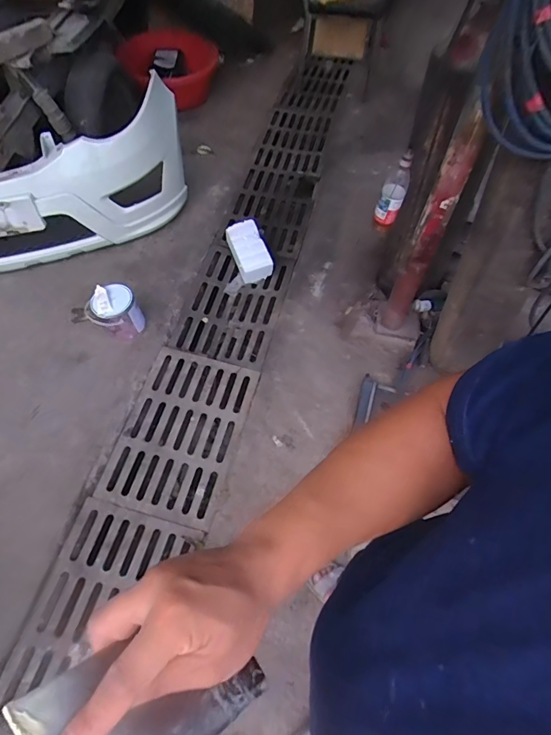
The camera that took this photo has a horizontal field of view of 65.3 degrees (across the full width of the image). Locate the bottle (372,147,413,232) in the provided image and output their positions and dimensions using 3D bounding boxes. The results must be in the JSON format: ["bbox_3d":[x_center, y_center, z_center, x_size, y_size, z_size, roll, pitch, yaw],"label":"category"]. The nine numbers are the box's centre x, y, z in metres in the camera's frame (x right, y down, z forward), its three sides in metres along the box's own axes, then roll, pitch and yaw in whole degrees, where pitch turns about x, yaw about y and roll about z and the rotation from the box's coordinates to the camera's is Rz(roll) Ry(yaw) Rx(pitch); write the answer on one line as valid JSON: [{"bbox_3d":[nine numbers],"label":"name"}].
[{"bbox_3d":[0.327,-0.485,1.200,0.073,0.237,0.061,15,61,9],"label":"bottle"}]

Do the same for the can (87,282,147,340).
[{"bbox_3d":[-0.620,-0.204,1.676,0.181,0.171,0.172,0,59,0],"label":"can"}]

